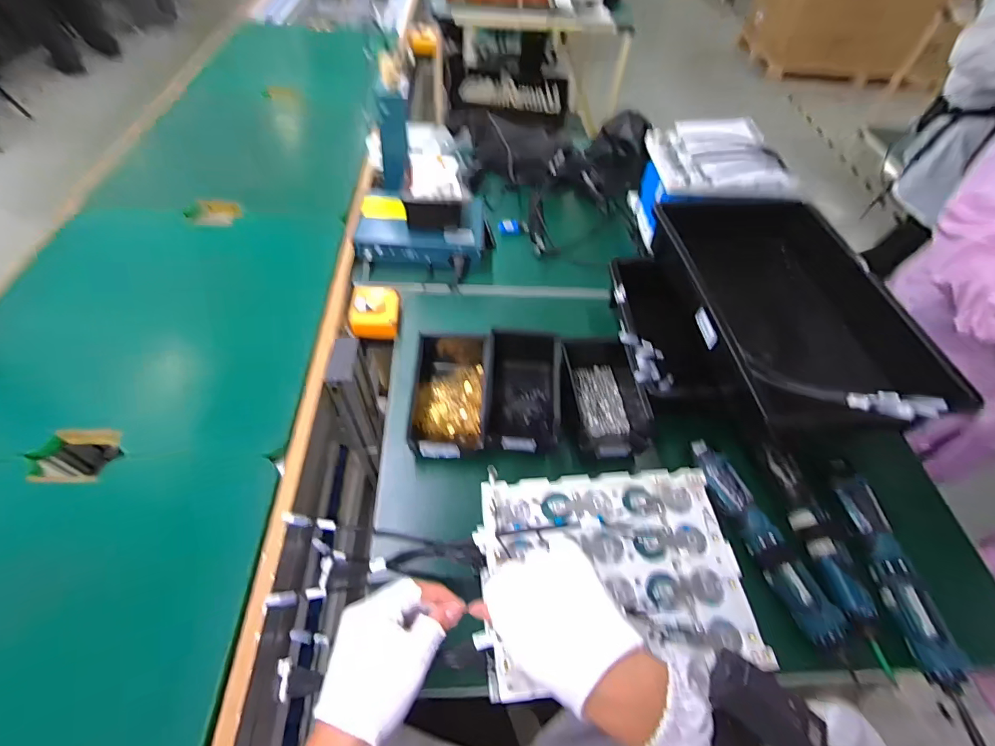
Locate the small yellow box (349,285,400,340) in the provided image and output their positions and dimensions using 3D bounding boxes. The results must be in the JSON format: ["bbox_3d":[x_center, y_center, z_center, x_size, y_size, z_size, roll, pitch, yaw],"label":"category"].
[{"bbox_3d":[-0.203,-0.101,0.755,0.077,0.034,0.091,0,55,-5],"label":"small yellow box"}]

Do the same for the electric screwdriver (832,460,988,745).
[{"bbox_3d":[0.494,0.261,0.552,0.041,0.035,0.319,1,55,-4],"label":"electric screwdriver"}]

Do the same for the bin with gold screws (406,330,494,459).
[{"bbox_3d":[-0.068,0.024,0.657,0.109,0.071,0.194,5,55,-1],"label":"bin with gold screws"}]

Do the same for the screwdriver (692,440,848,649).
[{"bbox_3d":[0.336,0.203,0.580,0.048,0.034,0.265,-17,58,-16],"label":"screwdriver"}]

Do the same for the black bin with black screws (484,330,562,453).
[{"bbox_3d":[0.036,0.017,0.671,0.103,0.072,0.201,5,55,-2],"label":"black bin with black screws"}]

